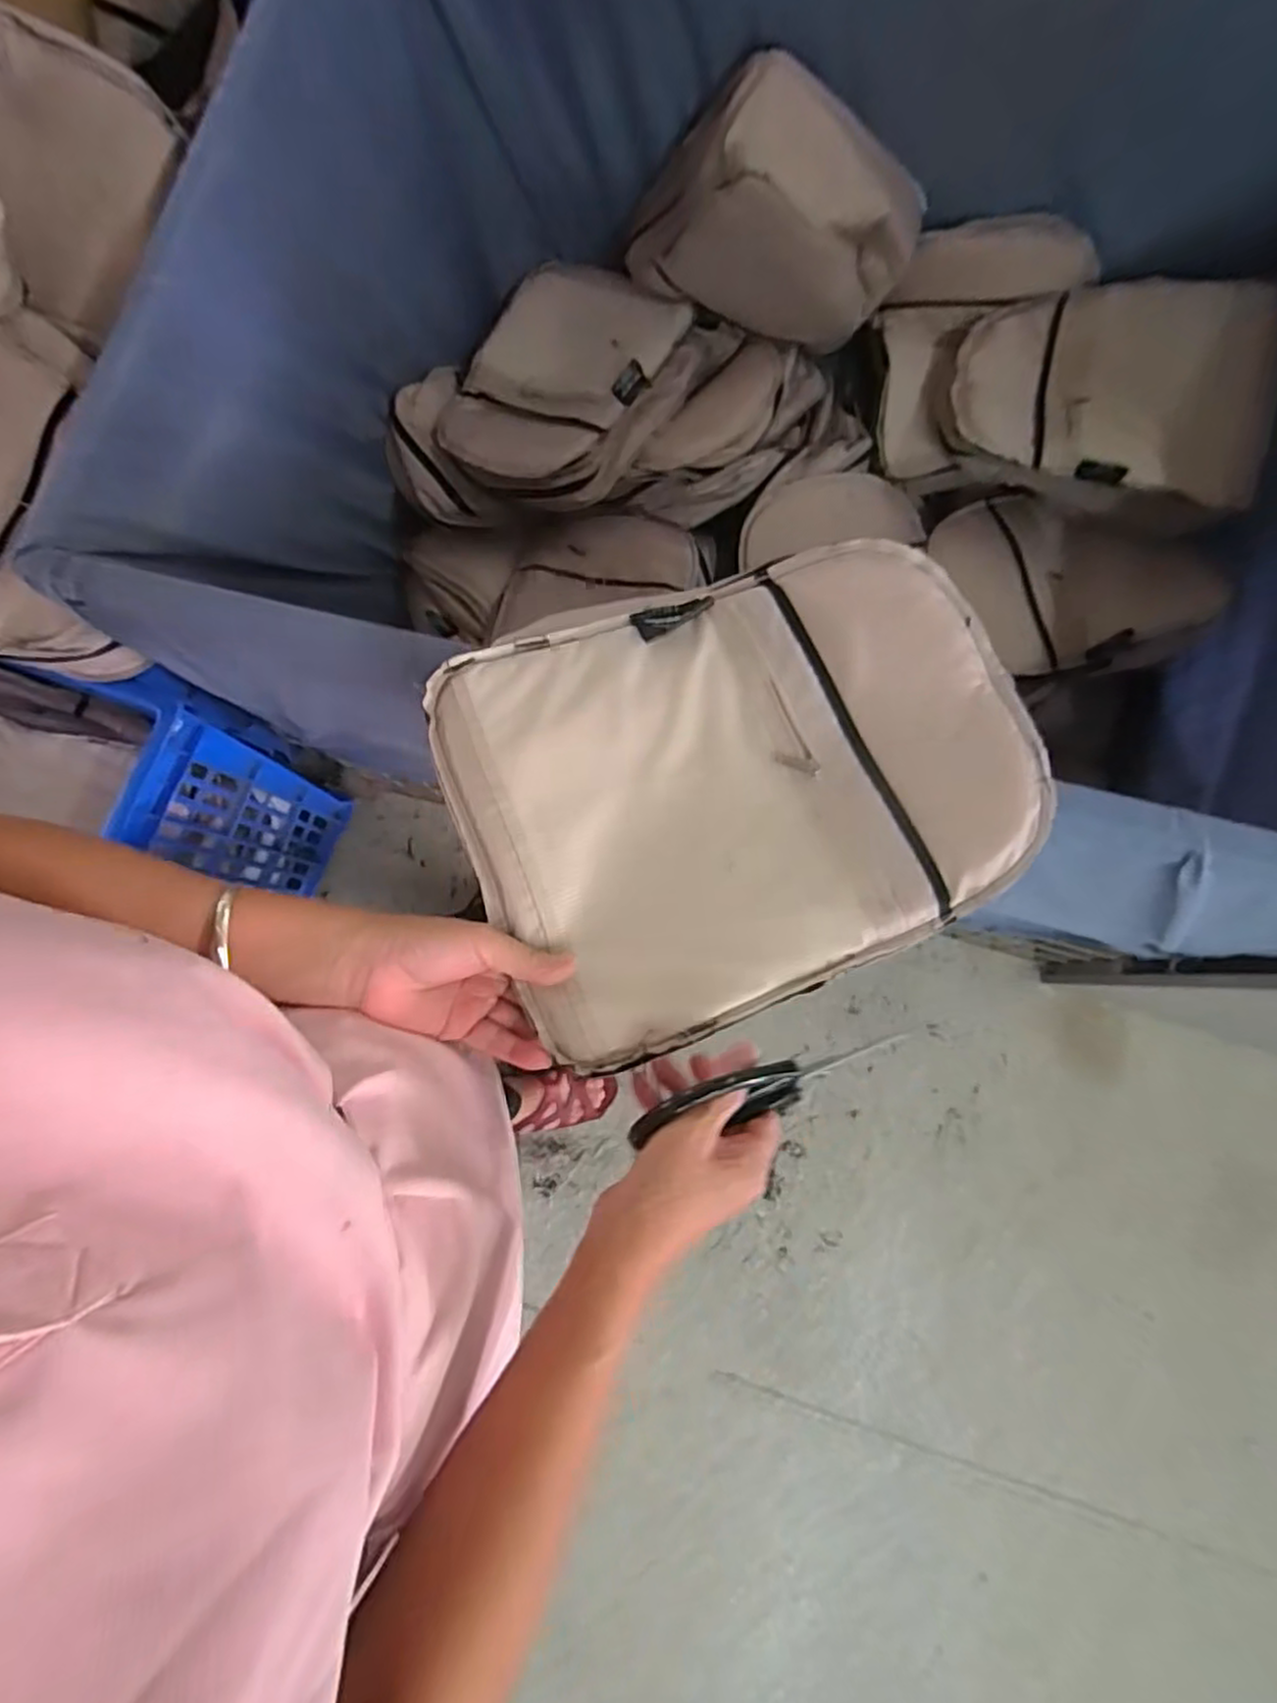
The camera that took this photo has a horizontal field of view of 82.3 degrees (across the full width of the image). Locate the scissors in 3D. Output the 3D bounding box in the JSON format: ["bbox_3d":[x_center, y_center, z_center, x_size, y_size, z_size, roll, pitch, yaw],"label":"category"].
[{"bbox_3d":[0.077,0.141,0.432,0.166,0.053,0.010,-9,48,-18],"label":"scissors"}]

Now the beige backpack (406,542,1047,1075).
[{"bbox_3d":[0.073,-0.054,0.474,0.366,0.039,0.278,-22,78,-3],"label":"beige backpack"}]

